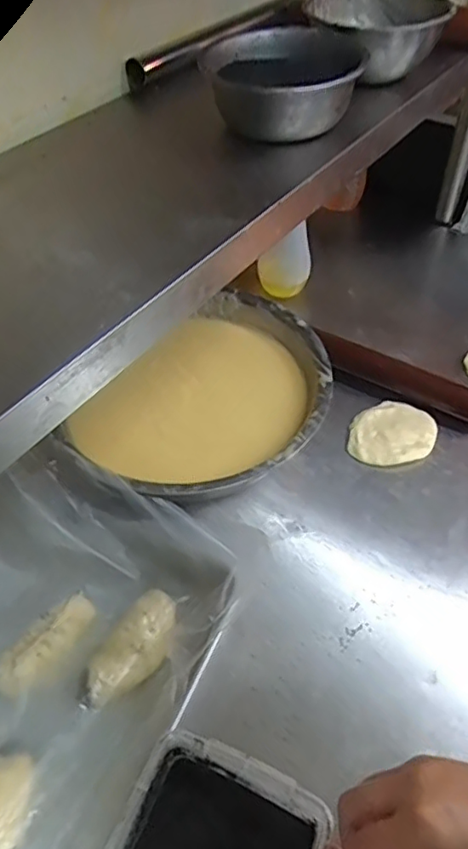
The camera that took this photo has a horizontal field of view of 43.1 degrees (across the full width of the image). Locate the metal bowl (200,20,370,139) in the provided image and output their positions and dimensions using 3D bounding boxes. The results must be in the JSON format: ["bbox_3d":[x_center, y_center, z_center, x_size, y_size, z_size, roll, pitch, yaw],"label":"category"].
[{"bbox_3d":[0.049,-0.371,0.627,0.166,0.064,0.181,5,49,6],"label":"metal bowl"}]

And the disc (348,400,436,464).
[{"bbox_3d":[0.191,0.012,0.716,0.110,0.016,0.083,-21,52,-17],"label":"disc"}]

